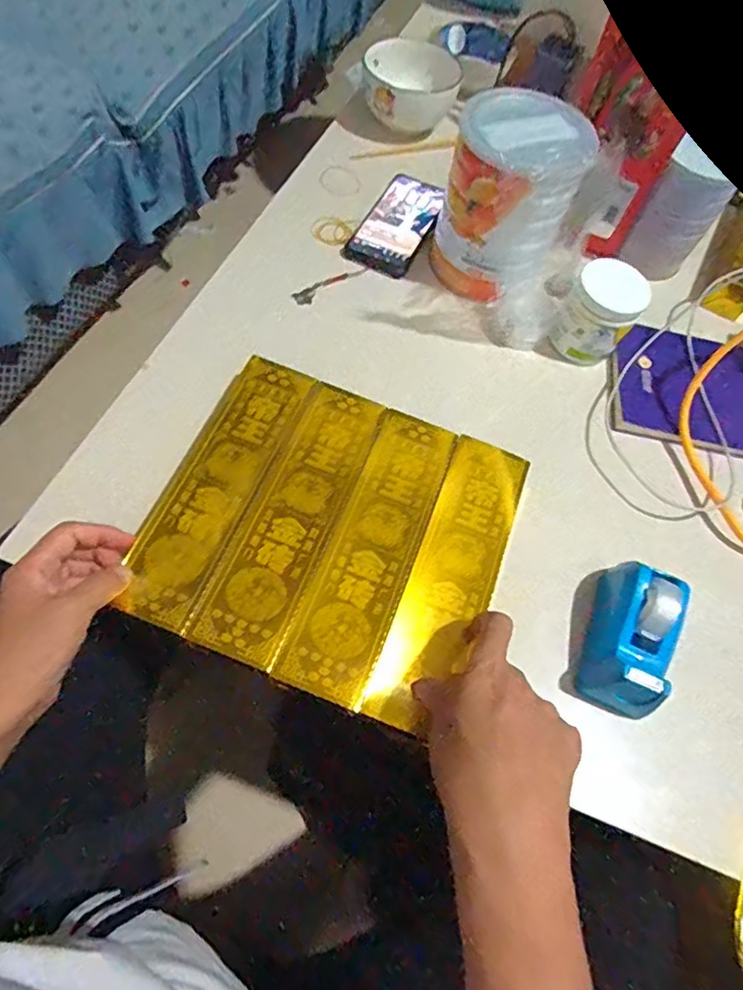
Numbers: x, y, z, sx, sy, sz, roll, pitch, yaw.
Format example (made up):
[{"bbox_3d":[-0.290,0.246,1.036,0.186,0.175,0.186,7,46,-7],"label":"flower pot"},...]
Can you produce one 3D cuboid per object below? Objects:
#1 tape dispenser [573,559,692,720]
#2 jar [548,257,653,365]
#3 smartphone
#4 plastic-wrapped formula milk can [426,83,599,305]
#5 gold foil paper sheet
[{"bbox_3d":[0.202,0.110,0.440,0.052,0.065,0.117,26,62,7],"label":"tape dispenser"},{"bbox_3d":[0.231,-0.183,0.573,0.071,0.078,0.062,34,63,11],"label":"jar"},{"bbox_3d":[0.034,-0.320,0.662,0.078,0.010,0.157,24,64,10],"label":"smartphone"},{"bbox_3d":[0.137,-0.302,0.576,0.125,0.154,0.126,3,62,-5],"label":"plastic-wrapped formula milk can"},{"bbox_3d":[-0.030,0.025,0.454,0.266,0.007,0.245,22,62,4],"label":"gold foil paper sheet"}]

